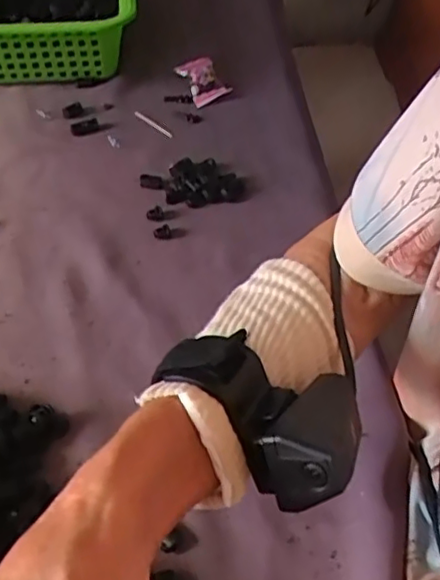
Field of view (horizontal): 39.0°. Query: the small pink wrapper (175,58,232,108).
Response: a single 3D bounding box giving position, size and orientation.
[{"bbox_3d":[-0.017,-0.228,0.678,0.045,0.026,0.054,-21,51,-20],"label":"small pink wrapper"}]

